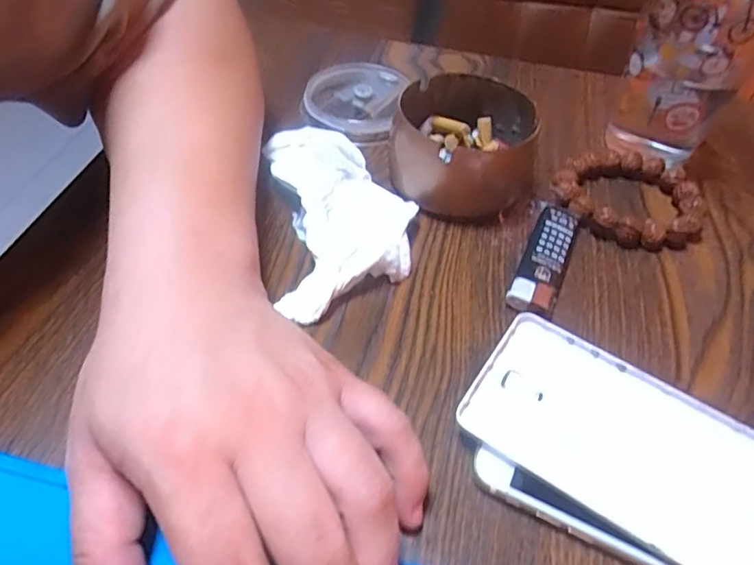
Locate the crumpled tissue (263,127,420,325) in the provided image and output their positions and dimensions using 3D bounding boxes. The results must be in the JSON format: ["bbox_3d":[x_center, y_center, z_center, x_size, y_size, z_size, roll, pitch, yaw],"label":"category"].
[{"bbox_3d":[-0.020,-0.040,0.314,0.075,0.021,0.137,-6,50,-9],"label":"crumpled tissue"}]

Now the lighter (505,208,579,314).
[{"bbox_3d":[0.092,-0.012,0.303,0.023,0.011,0.080,22,51,15],"label":"lighter"}]

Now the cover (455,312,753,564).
[{"bbox_3d":[0.112,0.073,0.228,0.148,0.015,0.072,28,53,19],"label":"cover"}]

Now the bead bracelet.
[{"bbox_3d":[0.158,-0.054,0.342,0.082,0.015,0.079,2,49,-2],"label":"bead bracelet"}]

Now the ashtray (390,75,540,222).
[{"bbox_3d":[0.054,-0.084,0.341,0.089,0.045,0.088,7,49,2],"label":"ashtray"}]

